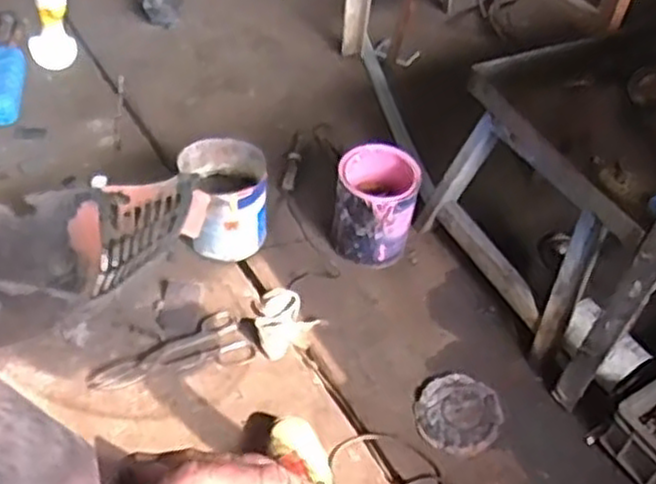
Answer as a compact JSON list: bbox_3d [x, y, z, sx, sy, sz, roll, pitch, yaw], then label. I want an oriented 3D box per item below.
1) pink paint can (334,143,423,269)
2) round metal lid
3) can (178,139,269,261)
[{"bbox_3d":[0.096,-0.072,1.535,0.151,0.190,0.158,3,47,-3],"label":"pink paint can"},{"bbox_3d":[0.234,0.304,1.354,0.147,0.025,0.146,3,47,-3],"label":"round metal lid"},{"bbox_3d":[-0.202,-0.091,1.524,0.152,0.181,0.164,3,47,-3],"label":"can"}]

